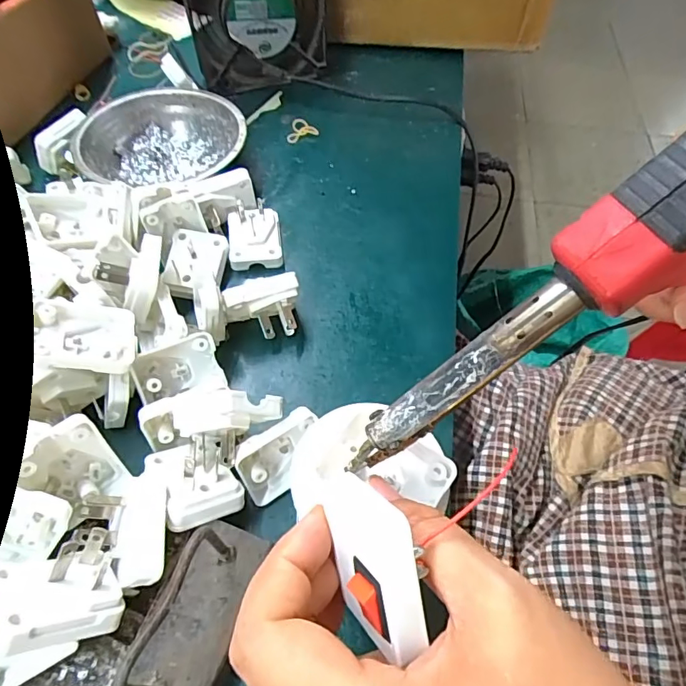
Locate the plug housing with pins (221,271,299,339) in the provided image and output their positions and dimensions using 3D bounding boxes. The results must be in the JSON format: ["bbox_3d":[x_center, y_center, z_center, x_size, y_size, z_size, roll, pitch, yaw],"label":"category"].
[{"bbox_3d":[-0.048,-0.019,0.307,0.045,0.041,0.023,-16,59,-12],"label":"plug housing with pins"}]

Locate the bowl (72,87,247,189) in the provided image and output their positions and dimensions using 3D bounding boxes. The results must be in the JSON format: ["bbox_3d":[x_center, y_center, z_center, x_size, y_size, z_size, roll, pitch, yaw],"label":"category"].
[{"bbox_3d":[-0.140,-0.150,0.390,0.118,0.040,0.121,1,57,-1],"label":"bowl"}]

